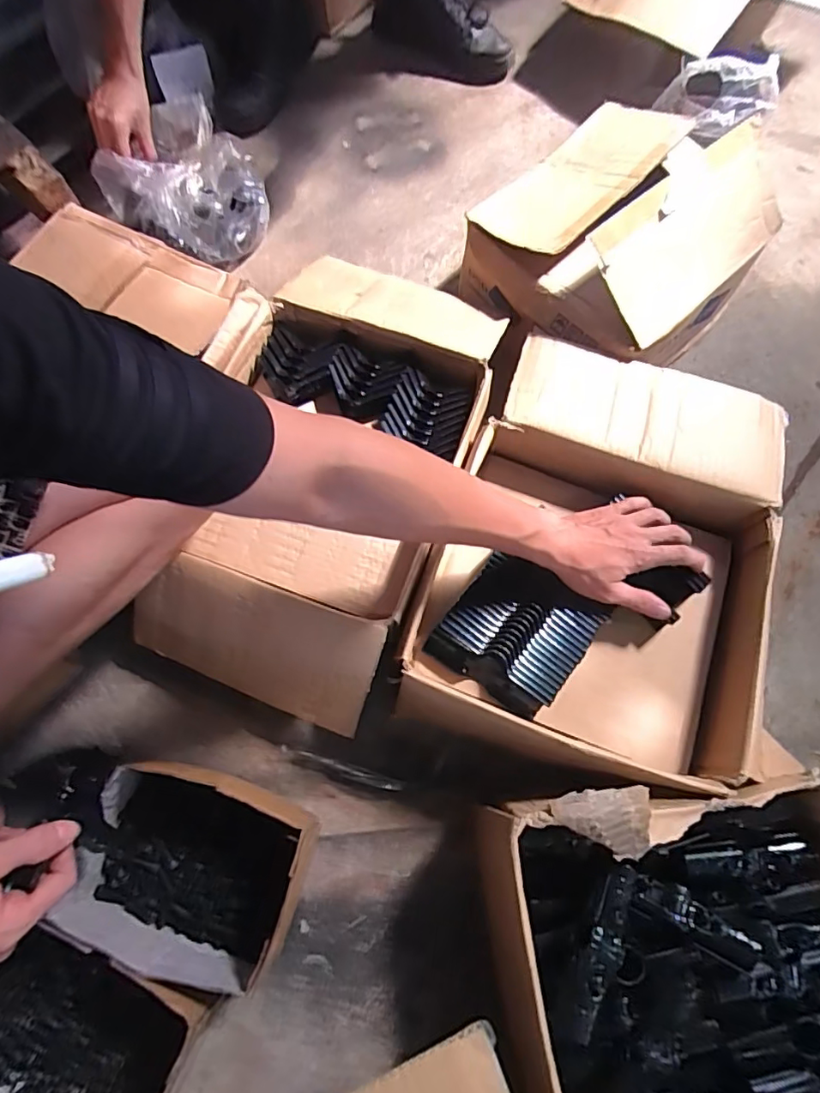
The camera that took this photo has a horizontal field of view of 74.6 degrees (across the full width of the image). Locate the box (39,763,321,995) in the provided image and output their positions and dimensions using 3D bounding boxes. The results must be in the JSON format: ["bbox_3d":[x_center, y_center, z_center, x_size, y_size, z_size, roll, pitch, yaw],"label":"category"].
[{"bbox_3d":[-0.203,0.303,0.520,0.198,0.098,0.153,16,71,6],"label":"box"}]

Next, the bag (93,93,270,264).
[{"bbox_3d":[-0.340,-0.555,0.813,0.283,0.072,0.198,35,74,11],"label":"bag"}]

